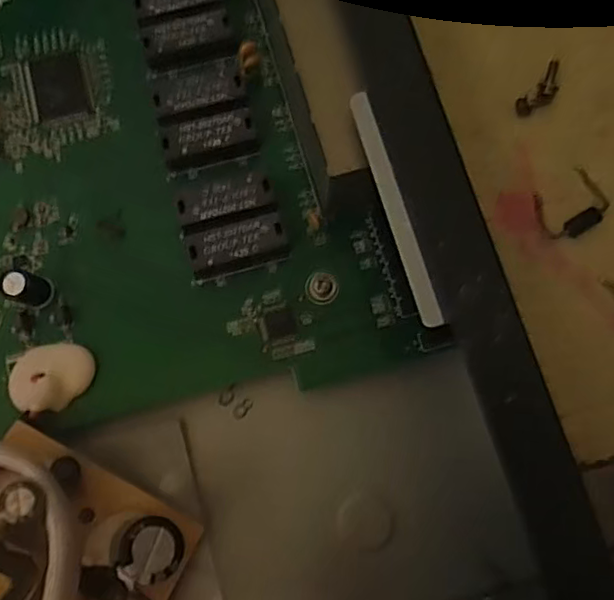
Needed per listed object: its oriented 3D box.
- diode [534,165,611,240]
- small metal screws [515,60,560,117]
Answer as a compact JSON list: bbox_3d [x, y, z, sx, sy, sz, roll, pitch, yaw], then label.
[{"bbox_3d":[0.073,-0.026,0.170,0.020,0.006,0.016,-32,79,-8],"label":"diode"},{"bbox_3d":[0.069,-0.061,0.179,0.007,0.004,0.019,40,80,8],"label":"small metal screws"}]

